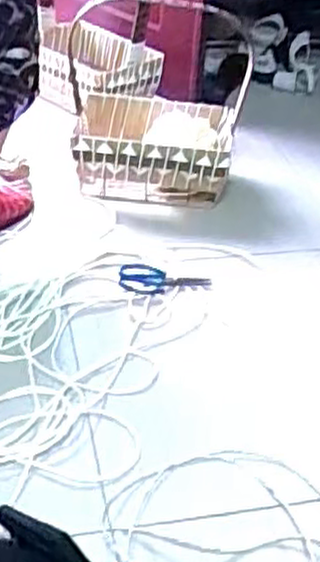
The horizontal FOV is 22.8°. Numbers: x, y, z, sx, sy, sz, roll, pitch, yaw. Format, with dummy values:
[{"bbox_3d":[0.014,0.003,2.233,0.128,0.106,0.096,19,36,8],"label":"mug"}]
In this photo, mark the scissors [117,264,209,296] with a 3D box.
[{"bbox_3d":[0.009,-0.001,1.477,0.167,0.019,0.081,6,35,2],"label":"scissors"}]

